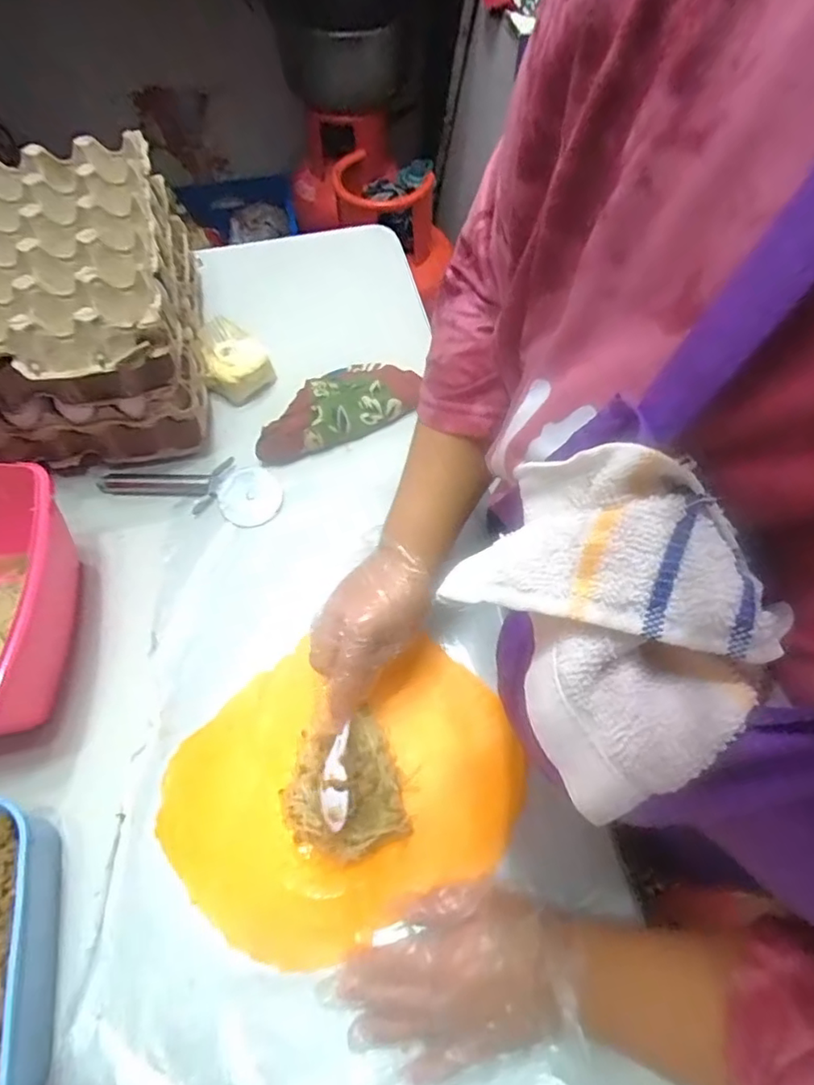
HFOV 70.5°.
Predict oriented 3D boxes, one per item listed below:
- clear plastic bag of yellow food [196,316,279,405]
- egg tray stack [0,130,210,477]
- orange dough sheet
[{"bbox_3d":[-0.191,-0.199,0.630,0.071,0.046,0.083,-26,64,-14],"label":"clear plastic bag of yellow food"},{"bbox_3d":[-0.353,-0.202,0.549,0.274,0.196,0.253,-12,62,-7],"label":"egg tray stack"},{"bbox_3d":[-0.049,0.185,0.452,0.258,0.016,0.218,-36,67,-18],"label":"orange dough sheet"}]

